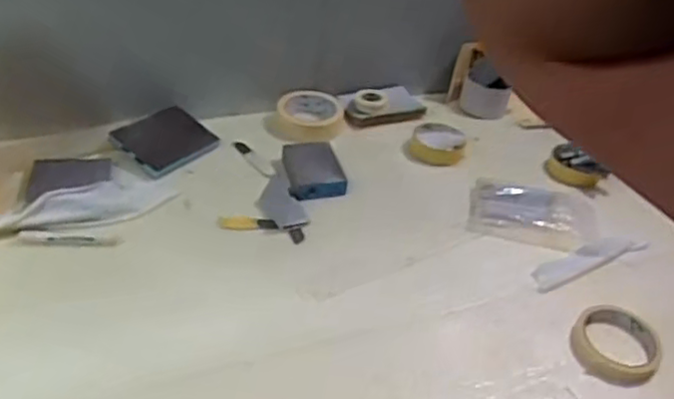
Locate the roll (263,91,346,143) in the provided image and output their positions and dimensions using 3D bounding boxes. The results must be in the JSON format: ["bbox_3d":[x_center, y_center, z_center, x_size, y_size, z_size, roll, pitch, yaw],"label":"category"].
[{"bbox_3d":[-0.046,-0.118,0.969,0.108,0.032,0.108,4,44,-4],"label":"roll"}]

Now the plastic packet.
[{"bbox_3d":[0.246,0.018,0.864,0.150,0.018,0.095,15,45,8],"label":"plastic packet"}]

